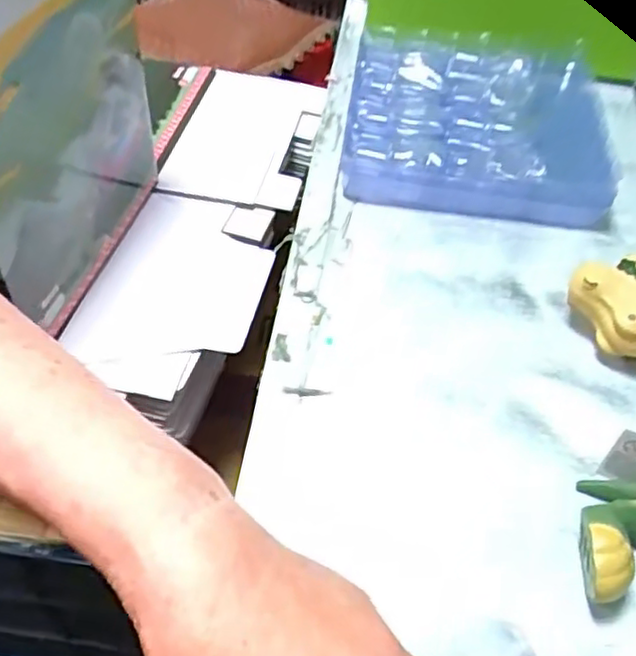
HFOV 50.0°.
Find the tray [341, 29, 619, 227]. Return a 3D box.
[{"bbox_3d":[0.135,-0.179,0.591,0.209,0.051,0.213,8,49,3],"label":"tray"}]

